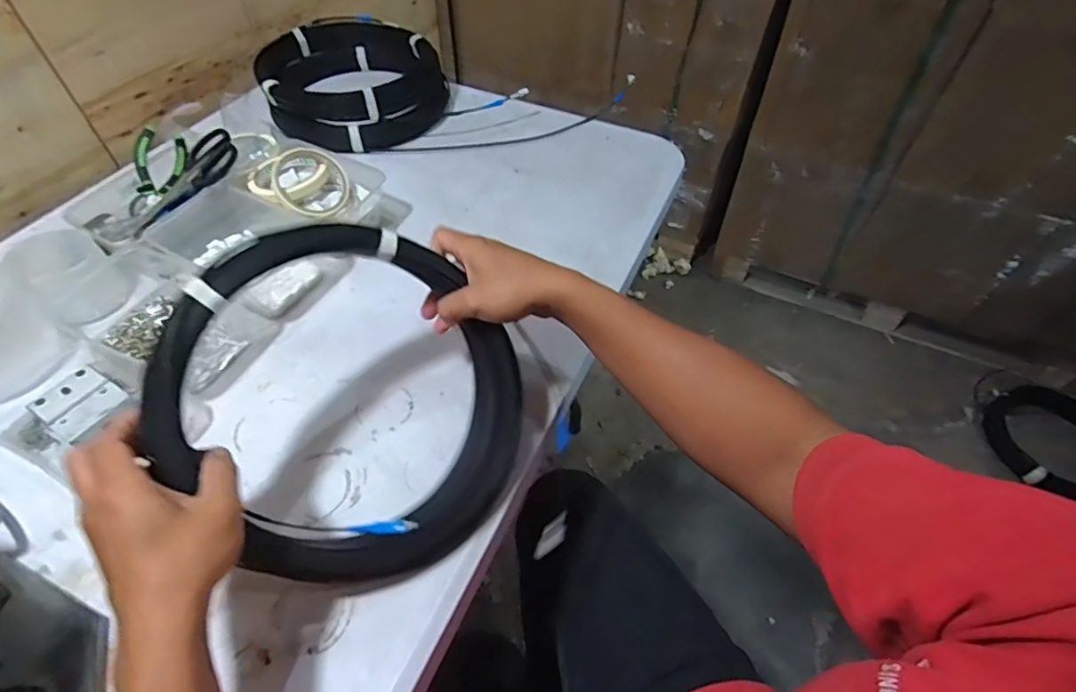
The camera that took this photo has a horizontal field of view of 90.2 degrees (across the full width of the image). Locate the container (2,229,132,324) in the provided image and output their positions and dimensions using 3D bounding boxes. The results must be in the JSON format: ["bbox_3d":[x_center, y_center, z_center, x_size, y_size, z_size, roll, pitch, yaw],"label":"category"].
[{"bbox_3d":[-0.516,-0.078,0.596,0.083,0.079,0.077,1,51,-1],"label":"container"}]

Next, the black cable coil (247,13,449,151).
[{"bbox_3d":[-0.300,-0.436,0.881,0.272,0.076,0.285,1,51,-1],"label":"black cable coil"}]

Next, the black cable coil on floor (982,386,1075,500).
[{"bbox_3d":[1.284,0.230,1.322,0.293,0.059,0.270,-3,66,7],"label":"black cable coil on floor"}]

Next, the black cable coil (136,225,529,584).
[{"bbox_3d":[-0.141,0.045,0.435,0.261,0.029,0.285,2,85,-27],"label":"black cable coil"}]

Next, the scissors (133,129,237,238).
[{"bbox_3d":[-0.445,-0.210,0.676,0.169,0.026,0.083,-37,55,9],"label":"scissors"}]

